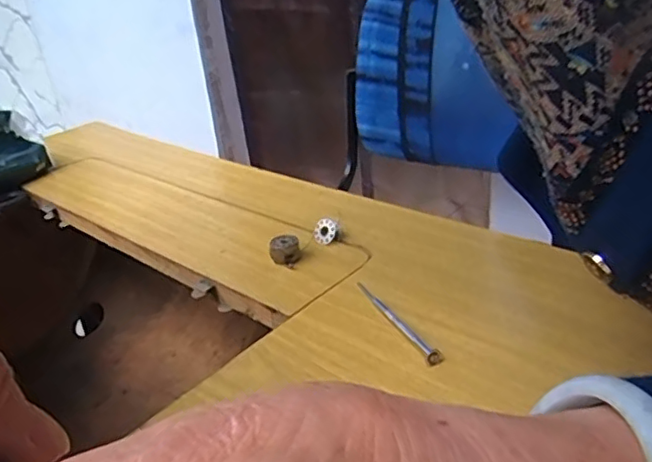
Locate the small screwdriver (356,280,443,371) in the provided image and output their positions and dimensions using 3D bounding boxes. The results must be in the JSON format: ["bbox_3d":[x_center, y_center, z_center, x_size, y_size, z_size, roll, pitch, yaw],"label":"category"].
[{"bbox_3d":[0.044,0.053,0.368,0.012,0.007,0.095,-16,30,-18],"label":"small screwdriver"}]

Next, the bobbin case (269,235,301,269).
[{"bbox_3d":[-0.031,0.016,0.448,0.022,0.019,0.019,-7,28,-2],"label":"bobbin case"}]

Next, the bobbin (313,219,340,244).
[{"bbox_3d":[0.000,0.001,0.471,0.020,0.016,0.015,-7,28,-2],"label":"bobbin"}]

